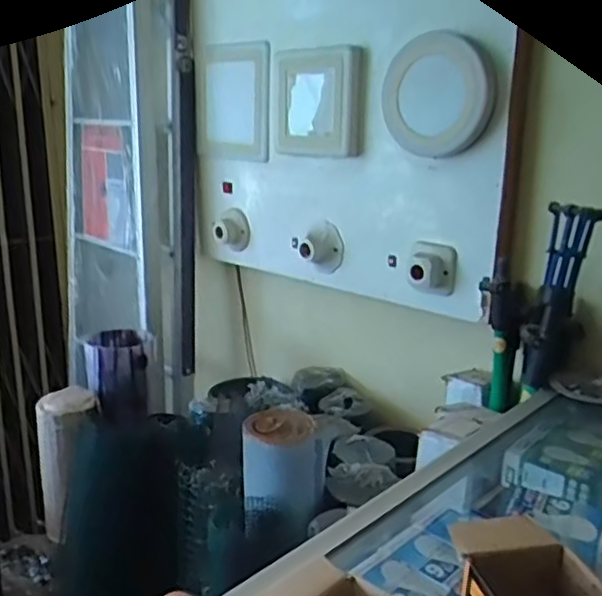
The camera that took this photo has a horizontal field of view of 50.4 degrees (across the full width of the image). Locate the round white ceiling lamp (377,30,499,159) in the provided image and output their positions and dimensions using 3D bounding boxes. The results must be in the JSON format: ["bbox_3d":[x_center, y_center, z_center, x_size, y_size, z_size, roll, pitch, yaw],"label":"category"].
[{"bbox_3d":[0.238,-0.359,1.135,0.046,0.202,0.216,-11,56,-44],"label":"round white ceiling lamp"}]

